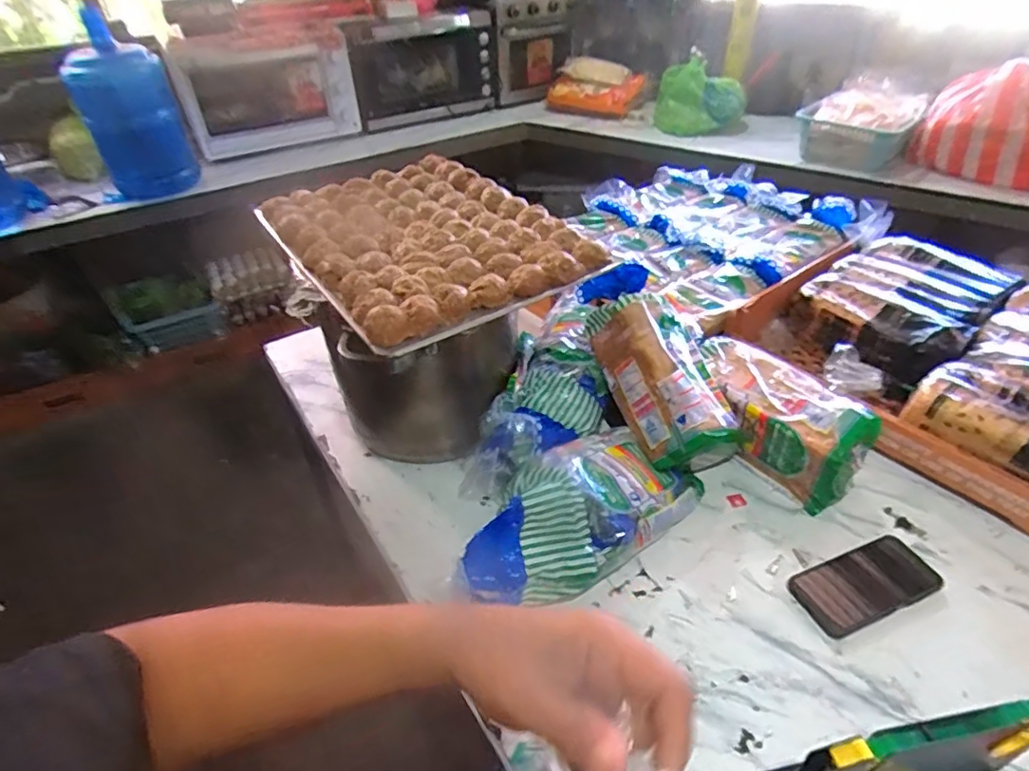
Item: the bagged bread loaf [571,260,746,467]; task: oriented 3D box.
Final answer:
[{"bbox_3d":[0.205,-0.035,0.843,0.137,0.115,0.320,-13,56,-14],"label":"bagged bread loaf"}]

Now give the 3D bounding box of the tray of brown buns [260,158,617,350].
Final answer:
[{"bbox_3d":[-0.123,-0.205,0.776,0.326,0.040,0.447,-24,45,-24],"label":"tray of brown buns"}]

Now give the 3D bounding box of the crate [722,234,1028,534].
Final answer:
[{"bbox_3d":[0.719,-0.046,0.936,0.489,0.128,0.547,-28,46,-27],"label":"crate"}]

